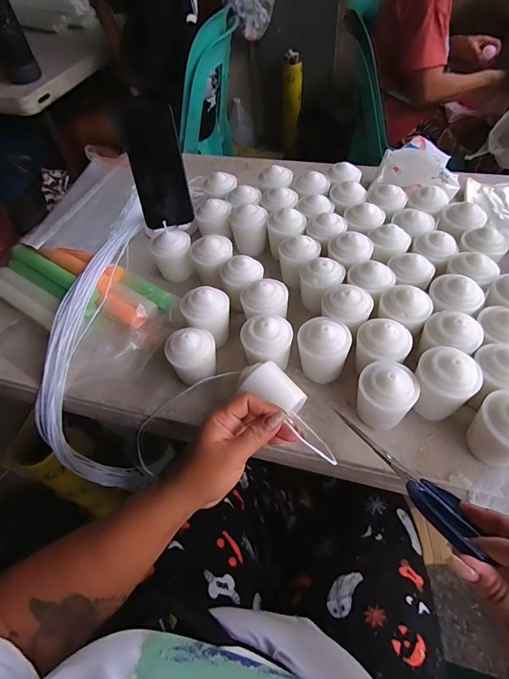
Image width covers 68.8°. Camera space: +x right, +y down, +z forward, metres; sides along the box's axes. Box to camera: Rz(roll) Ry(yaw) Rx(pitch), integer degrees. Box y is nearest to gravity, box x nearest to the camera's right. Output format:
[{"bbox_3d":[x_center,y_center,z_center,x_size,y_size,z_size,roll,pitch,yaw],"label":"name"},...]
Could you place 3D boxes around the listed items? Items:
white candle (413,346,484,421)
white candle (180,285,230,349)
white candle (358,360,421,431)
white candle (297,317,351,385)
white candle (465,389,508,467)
[{"bbox_3d":[0.190,0.048,0.378,0.057,0.068,0.052,31,62,25],"label":"white candle"},{"bbox_3d":[-0.059,-0.027,0.455,0.056,0.067,0.048,3,54,8],"label":"white candle"},{"bbox_3d":[0.132,0.060,0.382,0.055,0.067,0.053,-3,53,3],"label":"white candle"},{"bbox_3d":[0.079,0.012,0.422,0.054,0.065,0.052,-3,53,3],"label":"white candle"},{"bbox_3d":[0.234,0.087,0.351,0.048,0.072,0.054,-19,54,-9],"label":"white candle"}]

